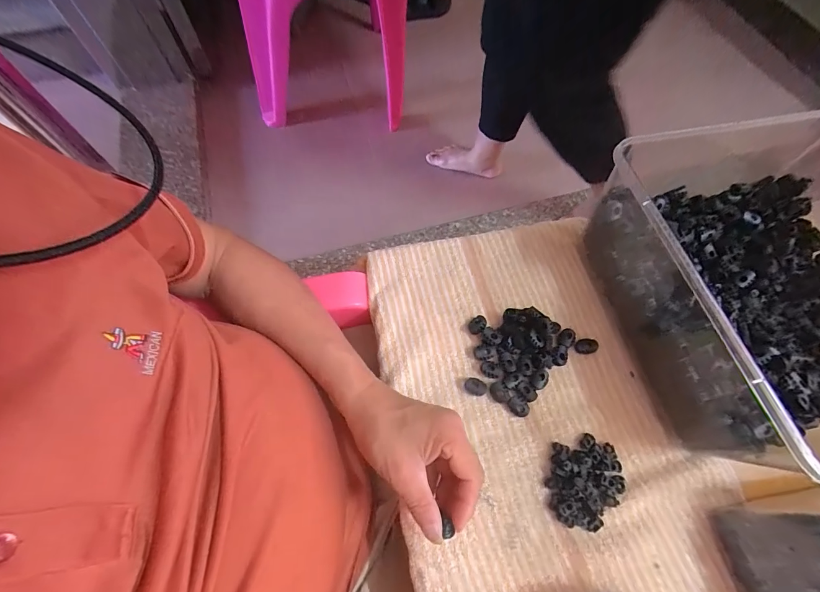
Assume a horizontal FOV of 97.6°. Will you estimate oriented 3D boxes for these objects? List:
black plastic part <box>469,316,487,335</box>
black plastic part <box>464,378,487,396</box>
[{"bbox_3d":[0.077,0.033,0.406,0.016,0.009,0.023,37,69,14],"label":"black plastic part"},{"bbox_3d":[0.069,0.095,0.374,0.023,0.010,0.016,25,67,9],"label":"black plastic part"}]

